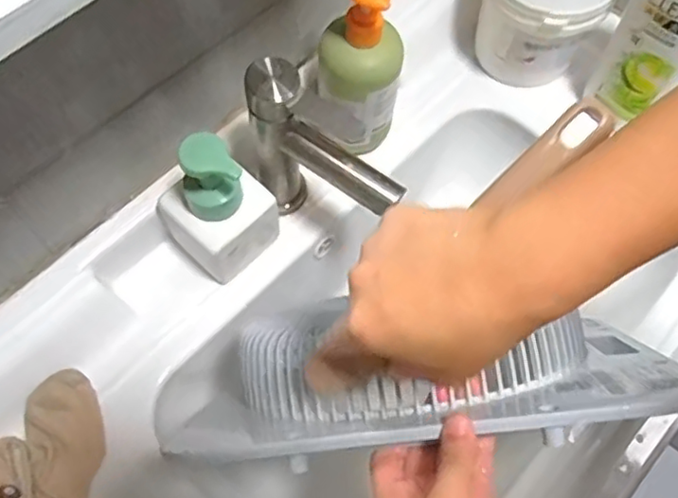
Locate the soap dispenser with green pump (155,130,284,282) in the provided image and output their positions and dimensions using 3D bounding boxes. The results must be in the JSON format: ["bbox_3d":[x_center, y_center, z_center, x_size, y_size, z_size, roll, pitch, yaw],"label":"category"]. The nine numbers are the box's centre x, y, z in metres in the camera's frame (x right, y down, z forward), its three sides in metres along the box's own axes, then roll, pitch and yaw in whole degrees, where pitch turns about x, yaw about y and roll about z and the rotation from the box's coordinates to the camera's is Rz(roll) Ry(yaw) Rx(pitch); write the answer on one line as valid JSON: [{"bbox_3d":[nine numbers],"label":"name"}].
[{"bbox_3d":[-0.101,-0.042,0.531,0.070,0.135,0.078,39,69,18],"label":"soap dispenser with green pump"}]

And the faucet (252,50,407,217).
[{"bbox_3d":[-0.011,-0.063,0.529,0.133,0.174,0.047,29,67,14],"label":"faucet"}]

